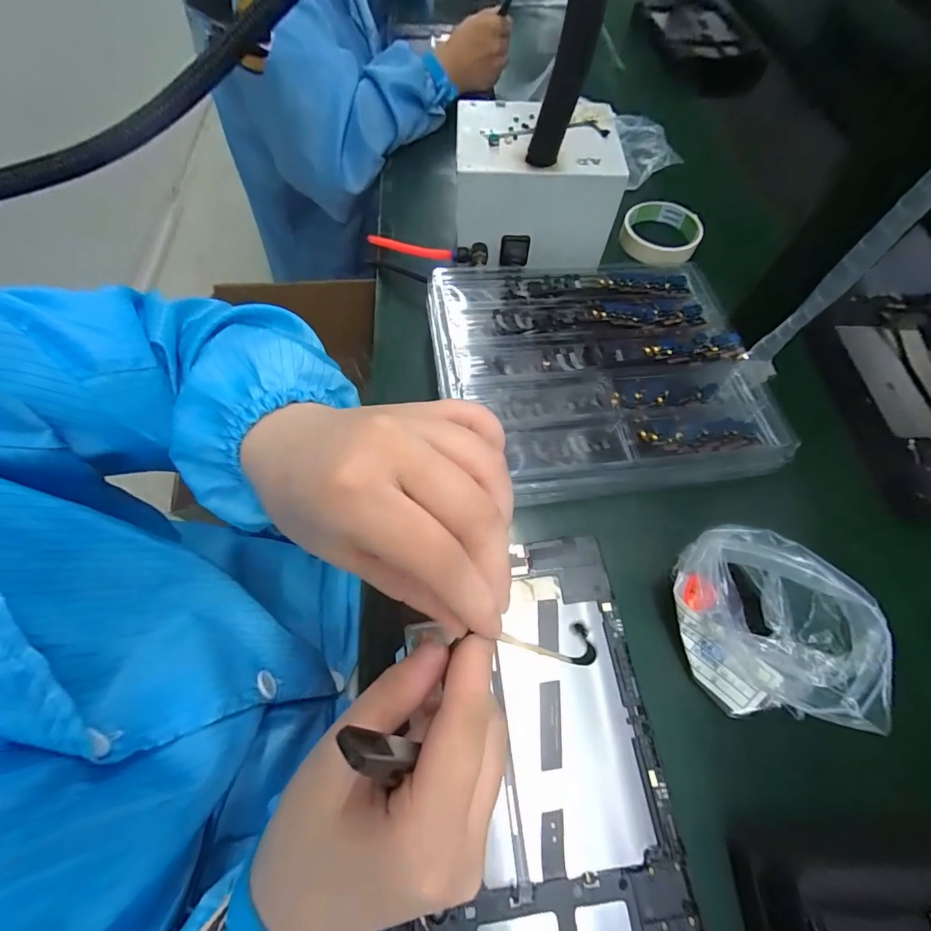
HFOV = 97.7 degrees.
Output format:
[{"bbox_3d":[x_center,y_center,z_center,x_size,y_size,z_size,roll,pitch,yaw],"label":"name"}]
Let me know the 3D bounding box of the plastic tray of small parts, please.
[{"bbox_3d":[0.115,-0.083,0.363,0.273,0.033,0.225,-4,65,-4],"label":"plastic tray of small parts"}]

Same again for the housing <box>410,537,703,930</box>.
[{"bbox_3d":[0.040,0.169,0.244,0.142,0.012,0.236,-5,65,-5],"label":"housing"}]

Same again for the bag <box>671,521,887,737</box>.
[{"bbox_3d":[0.195,0.098,0.263,0.100,0.049,0.116,1,65,-2],"label":"bag"}]

